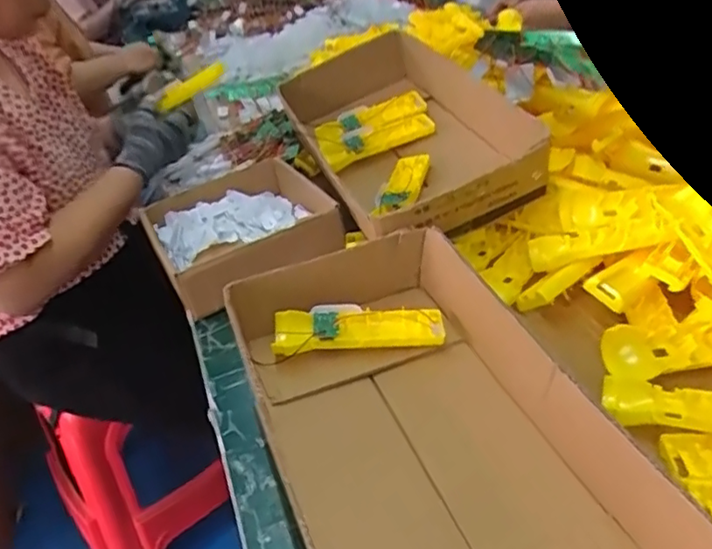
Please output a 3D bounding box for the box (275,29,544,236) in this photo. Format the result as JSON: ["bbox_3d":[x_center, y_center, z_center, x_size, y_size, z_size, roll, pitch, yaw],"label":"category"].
[{"bbox_3d":[0.052,-0.184,0.783,0.218,0.125,0.410,-14,36,-11],"label":"box"}]

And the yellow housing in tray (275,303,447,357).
[{"bbox_3d":[0.002,0.054,0.586,0.164,0.034,0.050,-6,35,2],"label":"yellow housing in tray"}]

